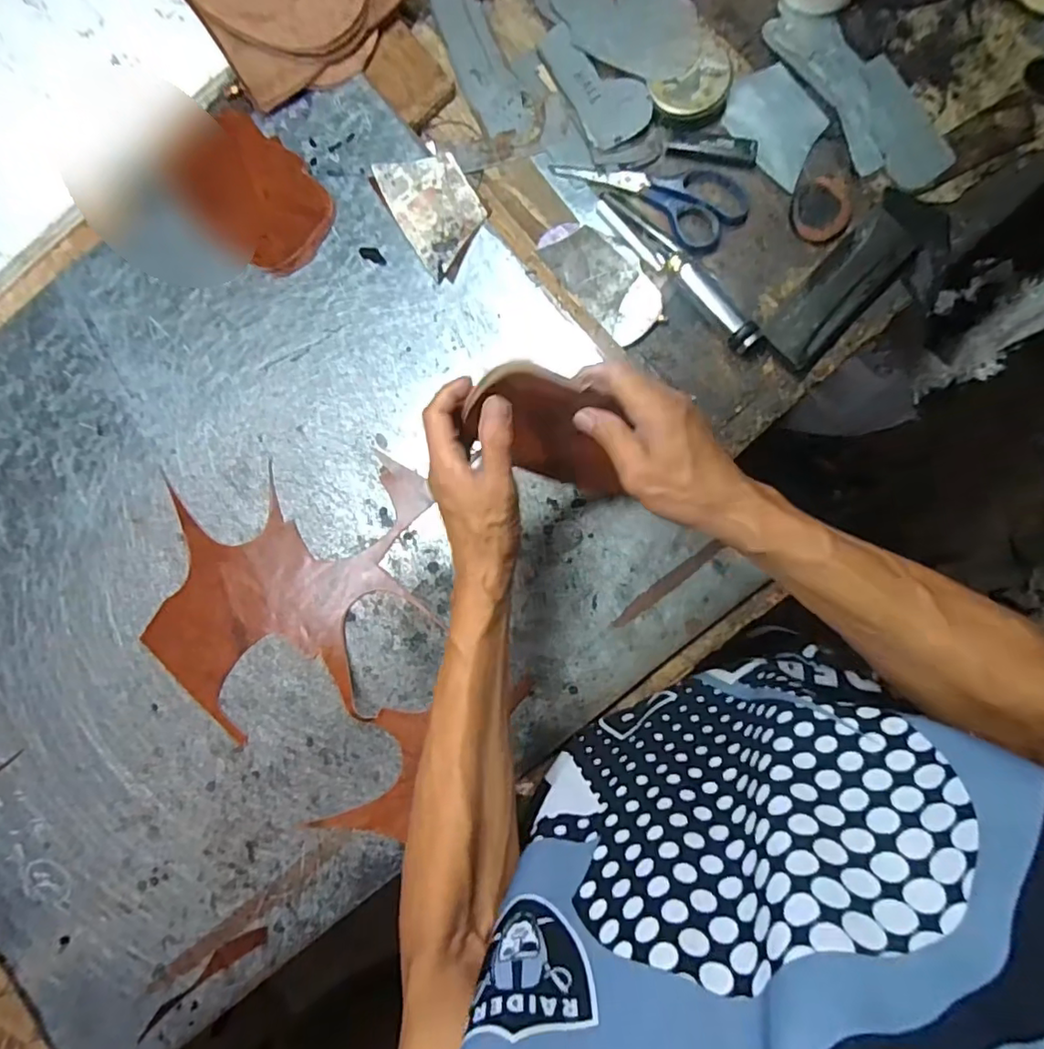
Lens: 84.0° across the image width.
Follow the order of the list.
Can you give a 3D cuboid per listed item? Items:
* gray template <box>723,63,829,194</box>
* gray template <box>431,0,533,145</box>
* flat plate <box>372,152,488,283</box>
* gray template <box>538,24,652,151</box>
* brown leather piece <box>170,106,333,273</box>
[{"bbox_3d":[0.235,-0.365,0.529,0.067,0.006,0.102,-38,87,8],"label":"gray template"},{"bbox_3d":[-0.045,-0.452,0.552,0.047,0.006,0.187,-26,88,4],"label":"gray template"},{"bbox_3d":[-0.079,-0.290,0.525,0.071,0.004,0.111,-31,87,4],"label":"flat plate"},{"bbox_3d":[0.069,-0.409,0.533,0.060,0.005,0.123,-29,86,14],"label":"gray template"},{"bbox_3d":[-0.249,-0.305,0.535,0.155,0.008,0.101,43,87,3],"label":"brown leather piece"}]

